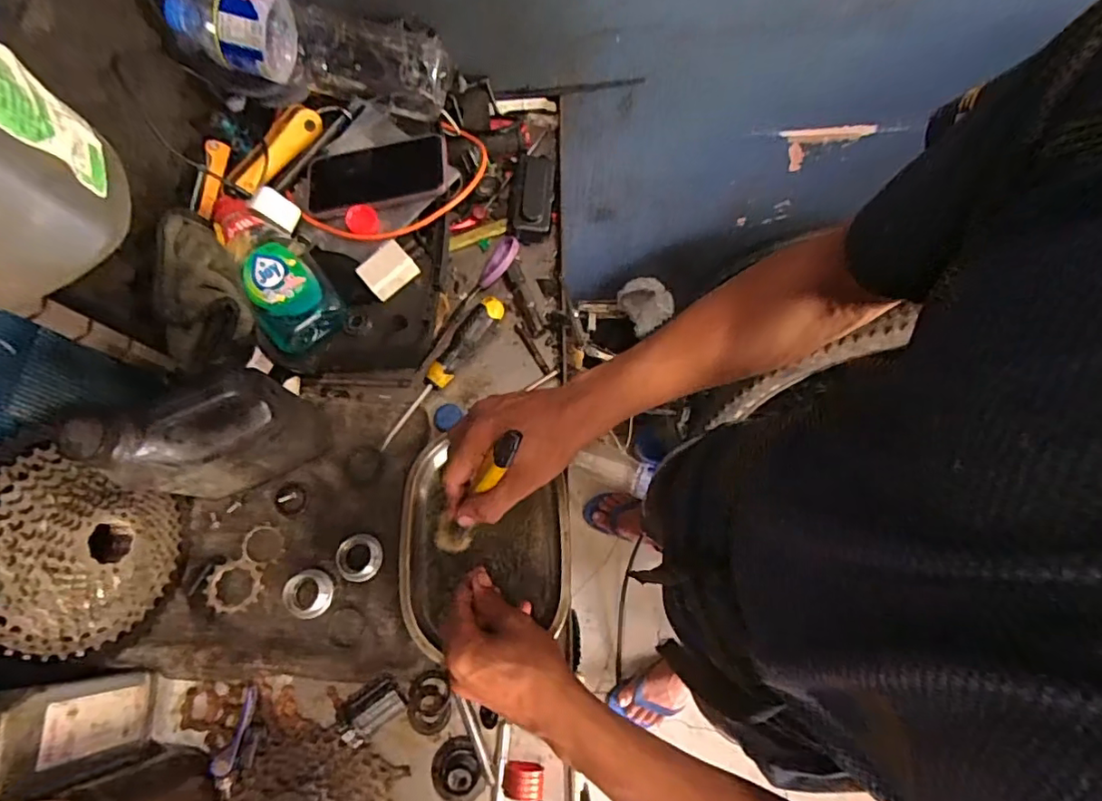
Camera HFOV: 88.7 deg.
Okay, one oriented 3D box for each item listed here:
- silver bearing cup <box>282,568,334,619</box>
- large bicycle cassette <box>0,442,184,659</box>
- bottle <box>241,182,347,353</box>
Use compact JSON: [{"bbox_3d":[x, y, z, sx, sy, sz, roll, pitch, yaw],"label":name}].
[{"bbox_3d":[-0.225,0.178,0.522,0.040,0.018,0.042,0,70,0],"label":"silver bearing cup"},{"bbox_3d":[-0.371,0.122,0.453,0.043,0.159,0.148,-6,69,19],"label":"large bicycle cassette"},{"bbox_3d":[-0.264,-0.130,0.551,0.076,0.047,0.170,-26,72,-9],"label":"bottle"}]

